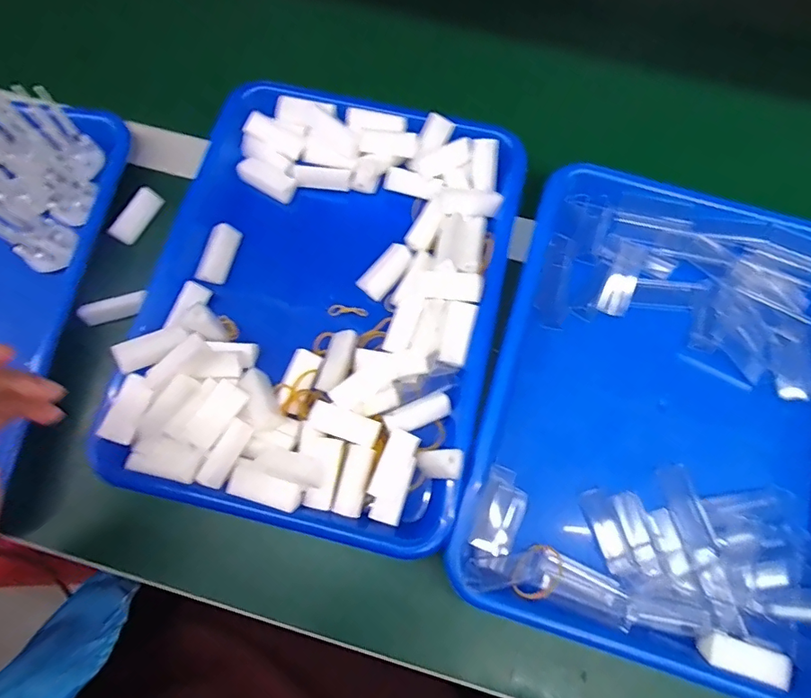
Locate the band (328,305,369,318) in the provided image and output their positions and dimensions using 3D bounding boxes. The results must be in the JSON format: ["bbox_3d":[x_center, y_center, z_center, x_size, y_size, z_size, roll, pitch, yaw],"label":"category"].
[{"bbox_3d":[-0.044,-0.029,0.378,0.029,0.004,0.008,6,74,2],"label":"band"}]

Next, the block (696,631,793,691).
[{"bbox_3d":[0.207,0.190,0.309,0.052,0.013,0.018,17,75,5],"label":"block"}]

